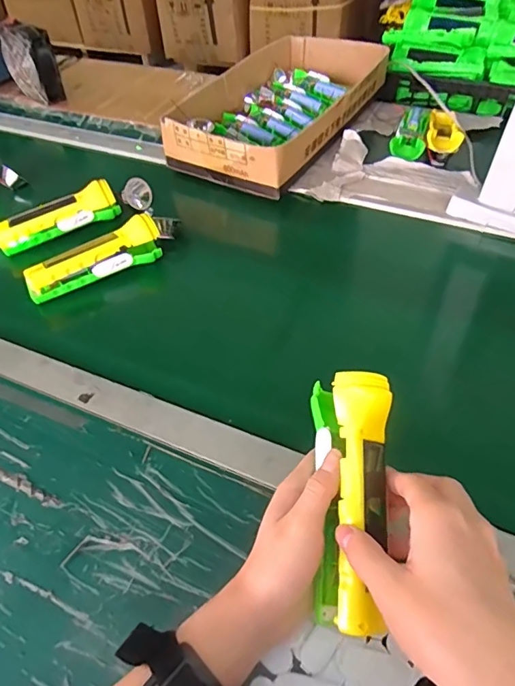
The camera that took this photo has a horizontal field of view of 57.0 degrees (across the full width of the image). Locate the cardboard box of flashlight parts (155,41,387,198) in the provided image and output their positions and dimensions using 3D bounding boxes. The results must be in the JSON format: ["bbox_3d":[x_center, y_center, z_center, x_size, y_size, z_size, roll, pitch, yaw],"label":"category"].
[{"bbox_3d":[0.048,-0.415,0.813,0.230,0.070,0.444,24,55,21],"label":"cardboard box of flashlight parts"}]

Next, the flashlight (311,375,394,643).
[{"bbox_3d":[0.063,0.102,0.323,0.052,0.037,0.162,5,71,5],"label":"flashlight"}]

